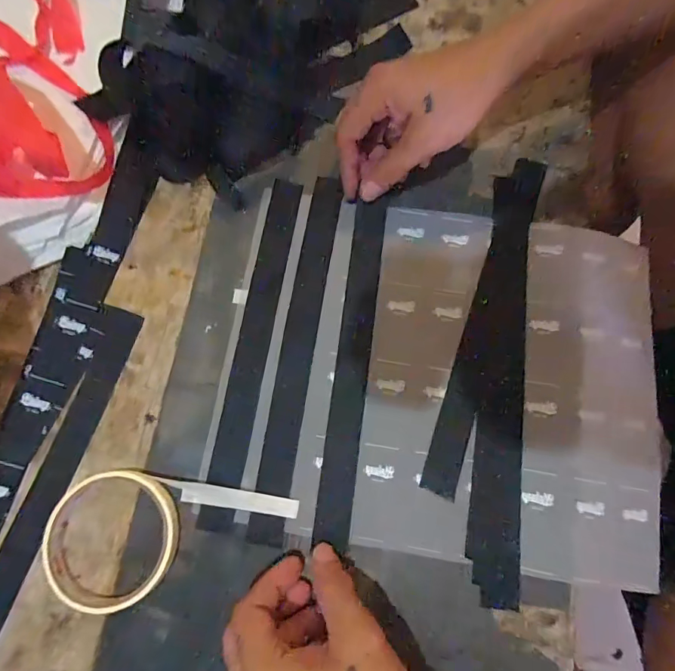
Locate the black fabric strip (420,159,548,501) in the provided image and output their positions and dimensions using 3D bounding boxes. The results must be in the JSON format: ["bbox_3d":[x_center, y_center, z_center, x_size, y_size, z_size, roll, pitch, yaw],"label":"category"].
[{"bbox_3d":[0.116,-0.018,0.329,0.026,0.004,0.275,20,77,5],"label":"black fabric strip"}]

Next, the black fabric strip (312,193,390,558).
[{"bbox_3d":[0.012,0.018,0.325,0.025,0.011,0.255,7,77,2],"label":"black fabric strip"}]

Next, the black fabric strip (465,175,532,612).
[{"bbox_3d":[0.123,0.022,0.319,0.033,0.004,0.316,8,76,3],"label":"black fabric strip"}]

